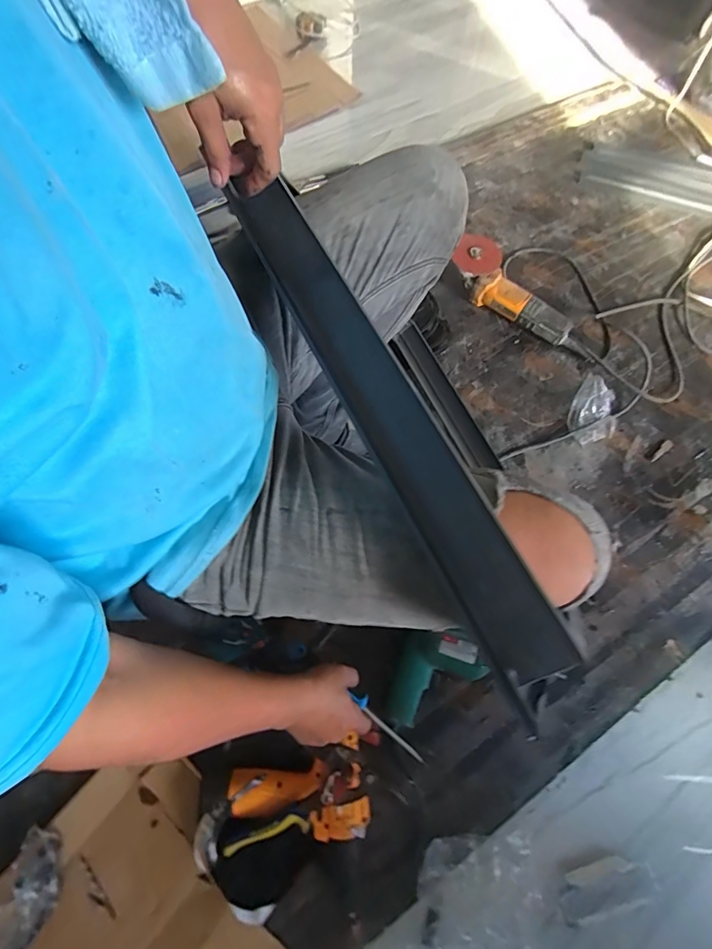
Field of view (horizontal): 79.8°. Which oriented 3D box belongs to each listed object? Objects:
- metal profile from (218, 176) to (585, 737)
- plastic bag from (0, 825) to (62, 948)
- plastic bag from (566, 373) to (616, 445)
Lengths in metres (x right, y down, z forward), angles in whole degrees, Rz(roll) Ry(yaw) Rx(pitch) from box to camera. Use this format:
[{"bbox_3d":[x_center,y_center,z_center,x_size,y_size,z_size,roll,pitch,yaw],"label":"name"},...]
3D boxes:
[{"bbox_3d":[0.012,-0.063,0.339,0.053,0.026,0.470,-24,71,-12],"label":"metal profile"},{"bbox_3d":[-0.400,0.517,0.509,0.073,0.036,0.146,23,68,7],"label":"plastic bag"},{"bbox_3d":[0.461,-0.128,0.820,0.084,0.039,0.148,17,68,5],"label":"plastic bag"}]

